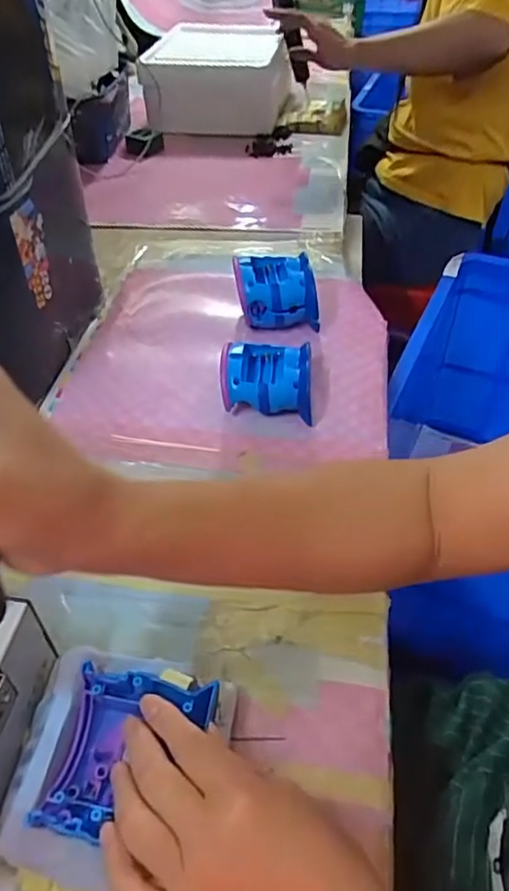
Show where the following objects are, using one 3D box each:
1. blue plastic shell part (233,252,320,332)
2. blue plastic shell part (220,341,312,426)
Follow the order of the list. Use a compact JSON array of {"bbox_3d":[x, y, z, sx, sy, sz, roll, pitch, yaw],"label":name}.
[{"bbox_3d":[0.024,-0.164,0.636,0.089,0.068,0.071,-1,46,1],"label":"blue plastic shell part"},{"bbox_3d":[0.013,-0.064,0.545,0.087,0.041,0.074,5,47,7],"label":"blue plastic shell part"}]

